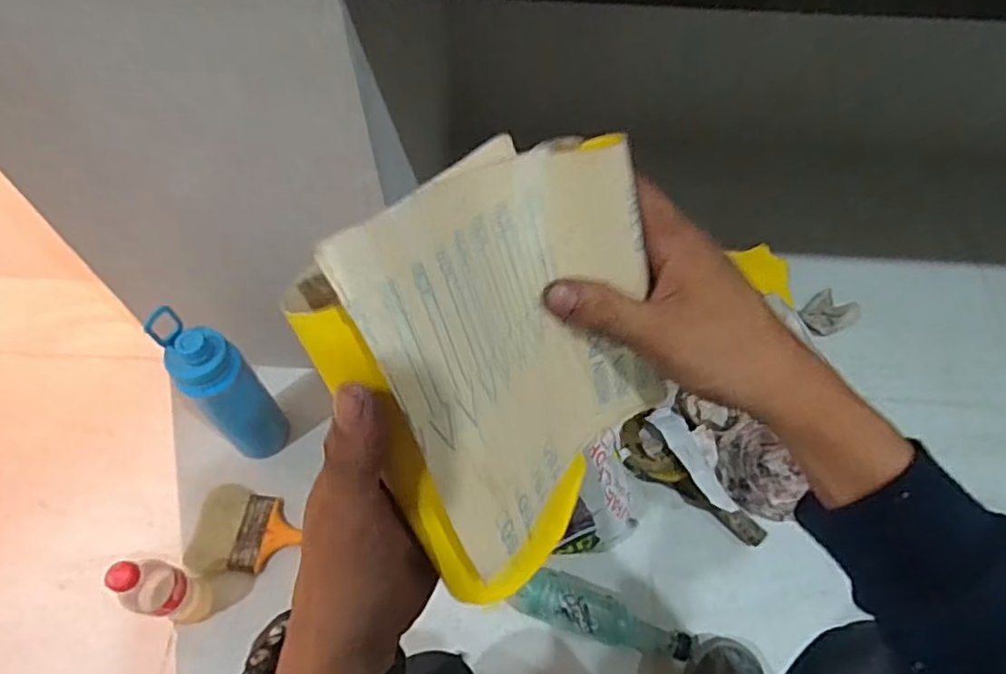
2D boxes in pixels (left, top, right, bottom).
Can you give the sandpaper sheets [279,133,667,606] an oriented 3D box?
[{"bbox_3d":[0.010,0.011,0.275,0.034,0.172,0.158,5,34,43],"label":"sandpaper sheets"}]

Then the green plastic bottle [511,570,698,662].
[{"bbox_3d":[0.122,0.344,0.779,0.229,0.058,0.067,13,60,7],"label":"green plastic bottle"}]

